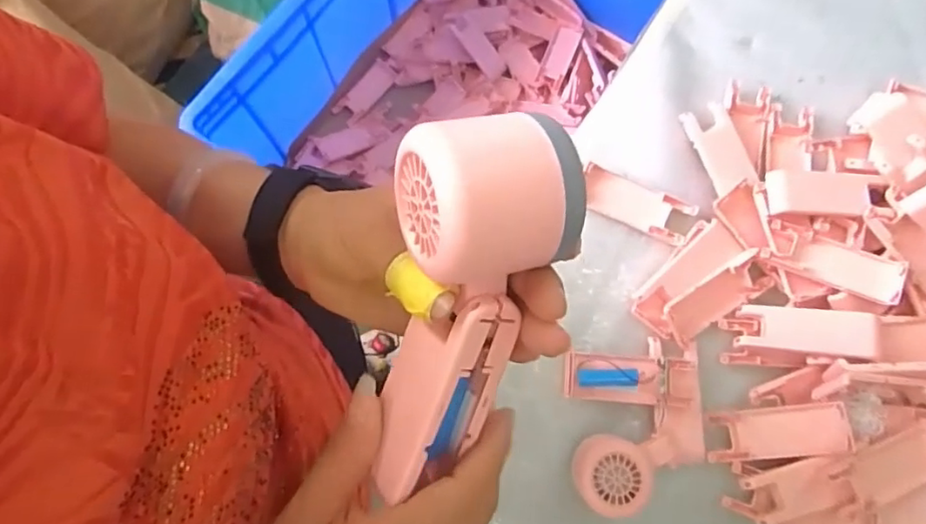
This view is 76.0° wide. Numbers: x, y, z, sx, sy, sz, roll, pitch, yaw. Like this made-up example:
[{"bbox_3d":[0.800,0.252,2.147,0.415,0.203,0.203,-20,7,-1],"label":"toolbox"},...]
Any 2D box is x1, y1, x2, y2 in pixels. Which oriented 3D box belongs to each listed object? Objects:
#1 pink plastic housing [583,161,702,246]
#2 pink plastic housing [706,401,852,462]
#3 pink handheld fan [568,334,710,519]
[{"bbox_3d":[0.155,-0.052,0.534,0.101,0.014,0.040,25,80,6],"label":"pink plastic housing"},{"bbox_3d":[0.253,0.138,0.479,0.102,0.010,0.040,-12,78,19],"label":"pink plastic housing"},{"bbox_3d":[0.142,0.128,0.473,0.111,0.041,0.134,1,78,2],"label":"pink handheld fan"}]

